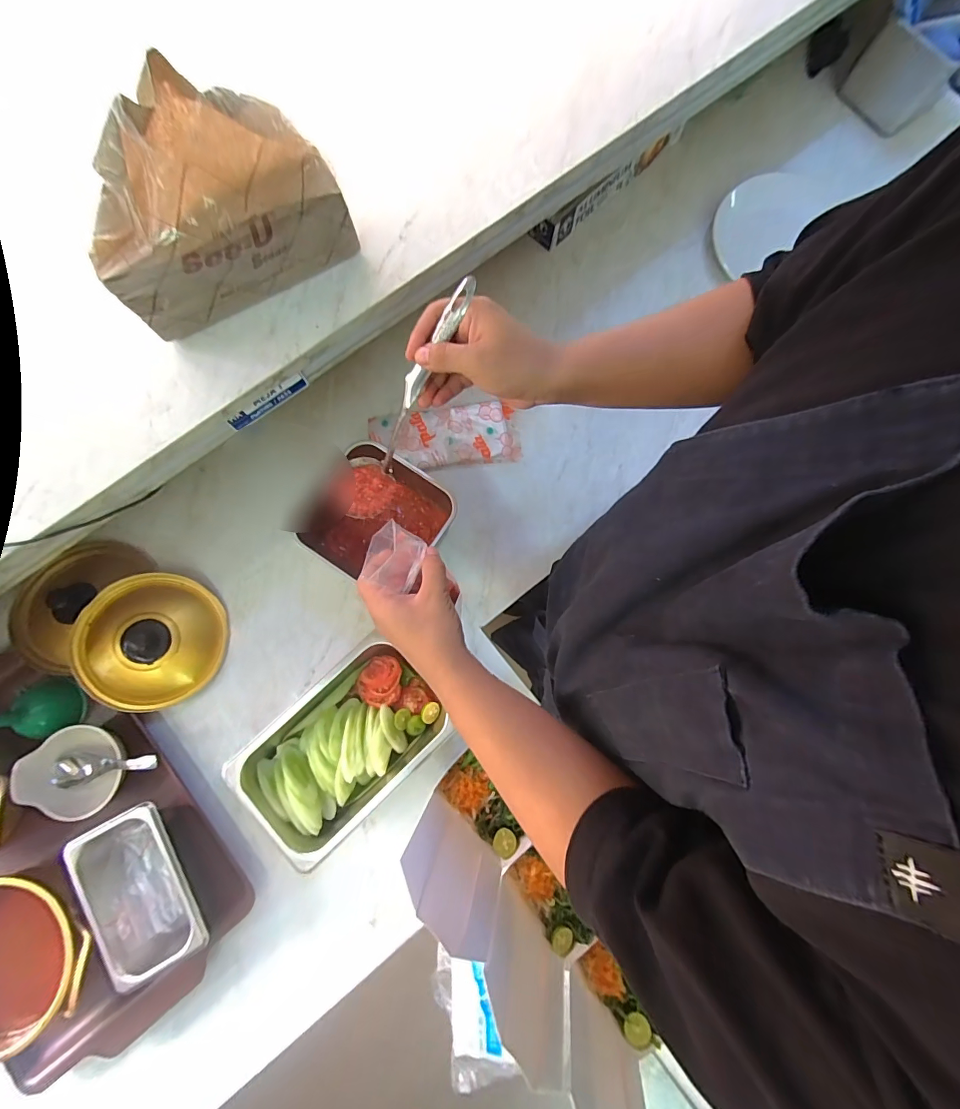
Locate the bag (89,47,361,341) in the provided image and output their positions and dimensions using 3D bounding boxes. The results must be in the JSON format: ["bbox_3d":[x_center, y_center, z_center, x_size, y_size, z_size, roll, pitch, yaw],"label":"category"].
[{"bbox_3d":[-0.231,-0.297,0.381,0.216,0.142,0.080,-32,80,-6],"label":"bag"}]

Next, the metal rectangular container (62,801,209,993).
[{"bbox_3d":[-0.396,0.394,0.518,0.106,0.071,0.170,-31,80,-5],"label":"metal rectangular container"}]

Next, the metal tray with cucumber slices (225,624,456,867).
[{"bbox_3d":[-0.168,0.239,0.549,0.250,0.056,0.158,-44,82,-7],"label":"metal tray with cucumber slices"}]

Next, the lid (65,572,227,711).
[{"bbox_3d":[-0.431,0.114,0.567,0.177,0.054,0.177,2,84,-22],"label":"lid"}]

